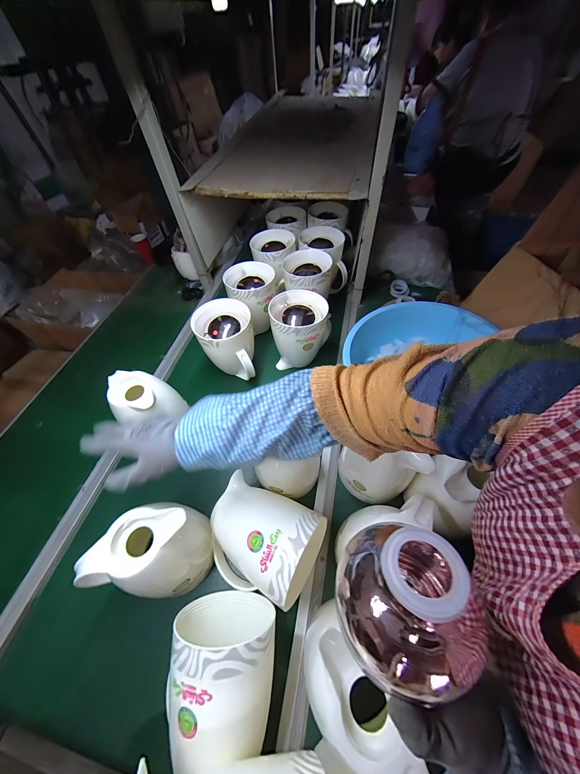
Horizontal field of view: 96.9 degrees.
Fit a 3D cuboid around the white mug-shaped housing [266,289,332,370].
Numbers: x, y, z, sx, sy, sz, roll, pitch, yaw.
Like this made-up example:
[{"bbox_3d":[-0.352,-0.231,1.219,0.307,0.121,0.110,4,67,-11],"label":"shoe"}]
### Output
[{"bbox_3d":[0.035,-0.150,0.727,0.166,0.180,0.154,-5,55,1],"label":"white mug-shaped housing"}]

